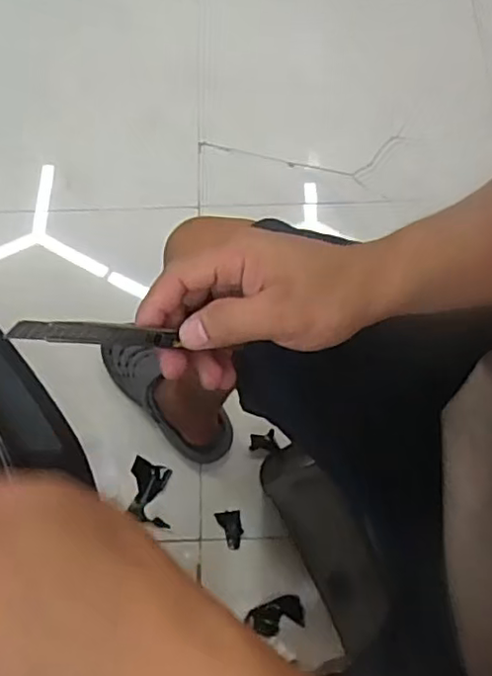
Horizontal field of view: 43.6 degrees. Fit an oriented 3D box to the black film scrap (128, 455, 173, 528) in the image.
[{"bbox_3d":[-0.152,0.244,0.979,0.064,0.010,0.106,2,69,0],"label":"black film scrap"}]

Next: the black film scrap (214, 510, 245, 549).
[{"bbox_3d":[-0.023,0.298,0.962,0.036,0.004,0.058,-17,70,-7],"label":"black film scrap"}]

